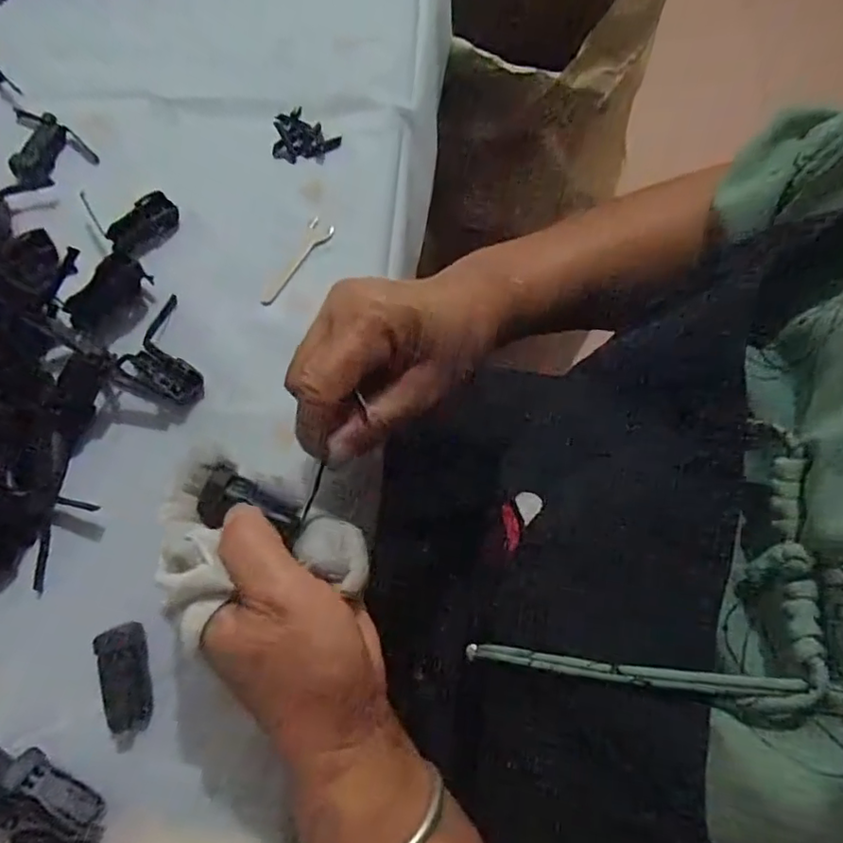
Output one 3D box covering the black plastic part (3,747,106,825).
[{"bbox_3d":[-0.168,0.169,0.273,0.046,0.008,0.016,33,74,-2],"label":"black plastic part"}]

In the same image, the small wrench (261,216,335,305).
[{"bbox_3d":[-0.079,-0.102,0.376,0.017,0.007,0.068,21,69,19],"label":"small wrench"}]

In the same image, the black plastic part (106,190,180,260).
[{"bbox_3d":[-0.178,-0.126,0.382,0.029,0.009,0.048,36,75,13],"label":"black plastic part"}]

